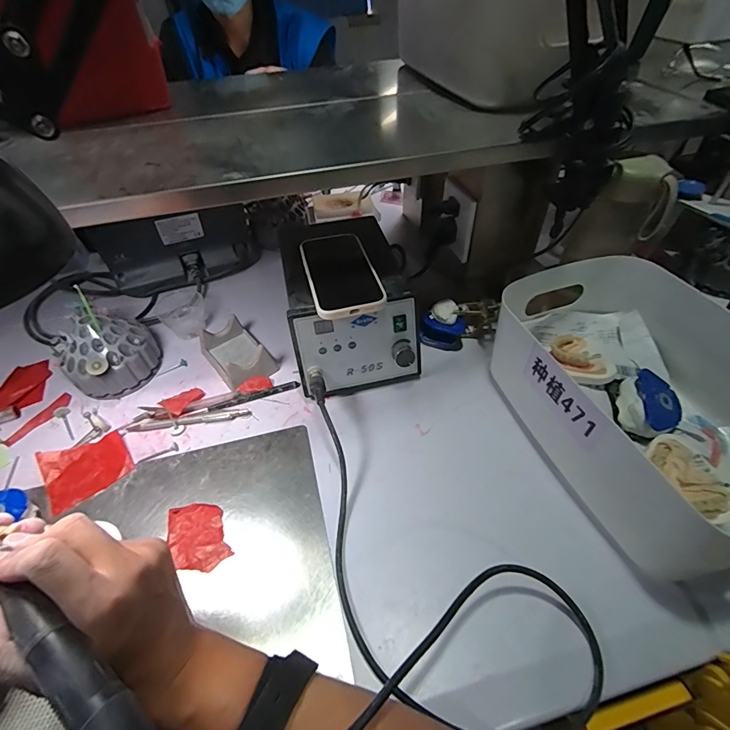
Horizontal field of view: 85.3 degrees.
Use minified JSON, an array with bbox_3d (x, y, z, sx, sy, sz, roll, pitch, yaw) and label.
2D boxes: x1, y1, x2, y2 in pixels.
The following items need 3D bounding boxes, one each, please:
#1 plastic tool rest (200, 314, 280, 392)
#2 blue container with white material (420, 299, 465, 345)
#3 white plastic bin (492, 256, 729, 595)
[{"bbox_3d":[-0.168,-0.017,0.519,0.067,0.051,0.107,-34,44,-22],"label":"plastic tool rest"},{"bbox_3d":[0.104,-0.056,0.526,0.055,0.049,0.038,10,52,11],"label":"blue container with white material"},{"bbox_3d":[0.291,0.031,0.398,0.224,0.107,0.309,-17,51,-10],"label":"white plastic bin"}]

